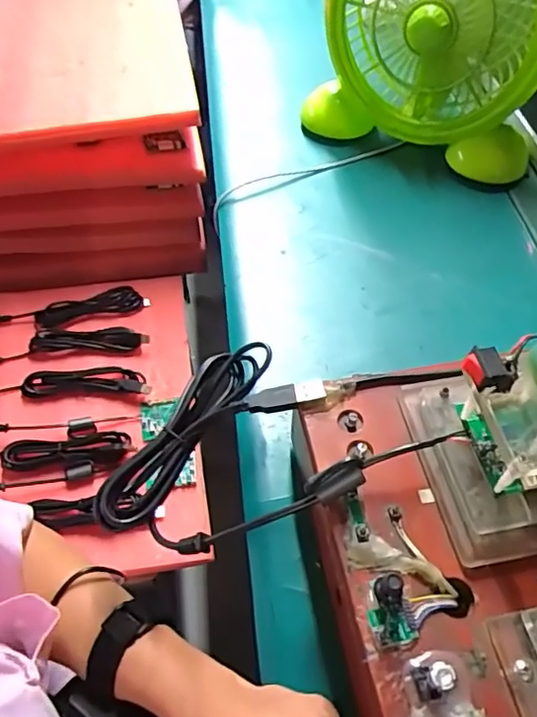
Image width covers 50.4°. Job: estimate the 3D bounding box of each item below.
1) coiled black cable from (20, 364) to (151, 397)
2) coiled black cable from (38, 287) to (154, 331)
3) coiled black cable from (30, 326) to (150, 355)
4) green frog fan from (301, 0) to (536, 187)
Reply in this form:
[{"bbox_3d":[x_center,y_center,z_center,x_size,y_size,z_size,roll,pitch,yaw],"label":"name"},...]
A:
[{"bbox_3d":[-0.238,0.028,0.746,0.163,0.020,0.034,0,53,-1],"label":"coiled black cable"},{"bbox_3d":[-0.251,-0.073,0.819,0.154,0.025,0.037,-17,56,-13],"label":"coiled black cable"},{"bbox_3d":[-0.246,-0.028,0.790,0.158,0.018,0.036,-4,54,-4],"label":"coiled black cable"},{"bbox_3d":[0.182,-0.361,0.580,0.235,0.256,0.153,21,56,14],"label":"green frog fan"}]

